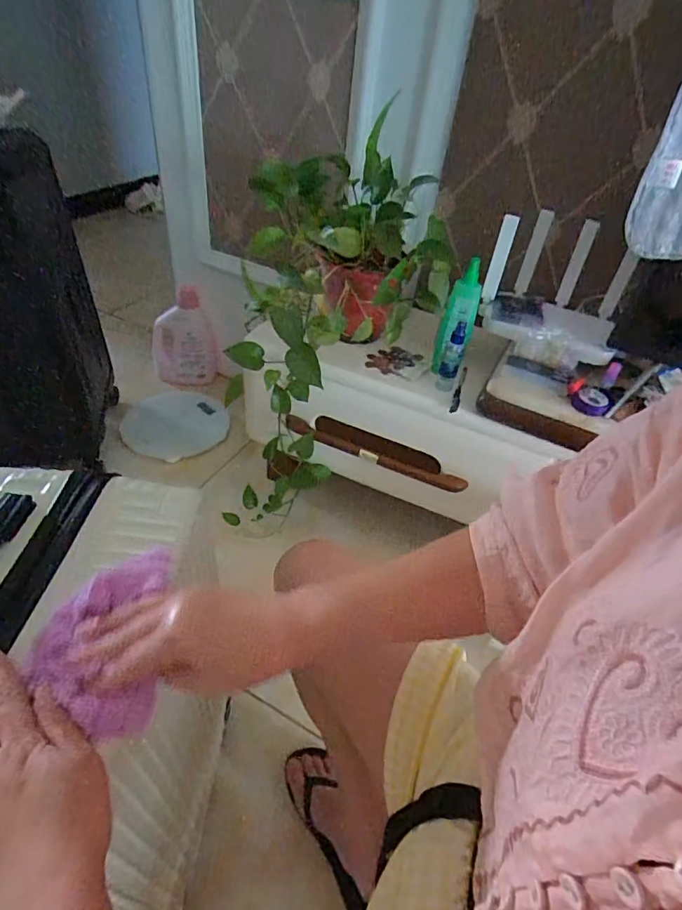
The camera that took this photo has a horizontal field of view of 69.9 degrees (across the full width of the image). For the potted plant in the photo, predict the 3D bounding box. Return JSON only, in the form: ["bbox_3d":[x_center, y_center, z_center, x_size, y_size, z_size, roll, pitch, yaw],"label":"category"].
[{"bbox_3d":[-0.022,-0.147,0.893,0.342,0.641,0.277,11,42,4],"label":"potted plant"}]

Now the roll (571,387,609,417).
[{"bbox_3d":[0.373,-0.080,0.725,0.051,0.023,0.050,4,42,-4],"label":"roll"}]

